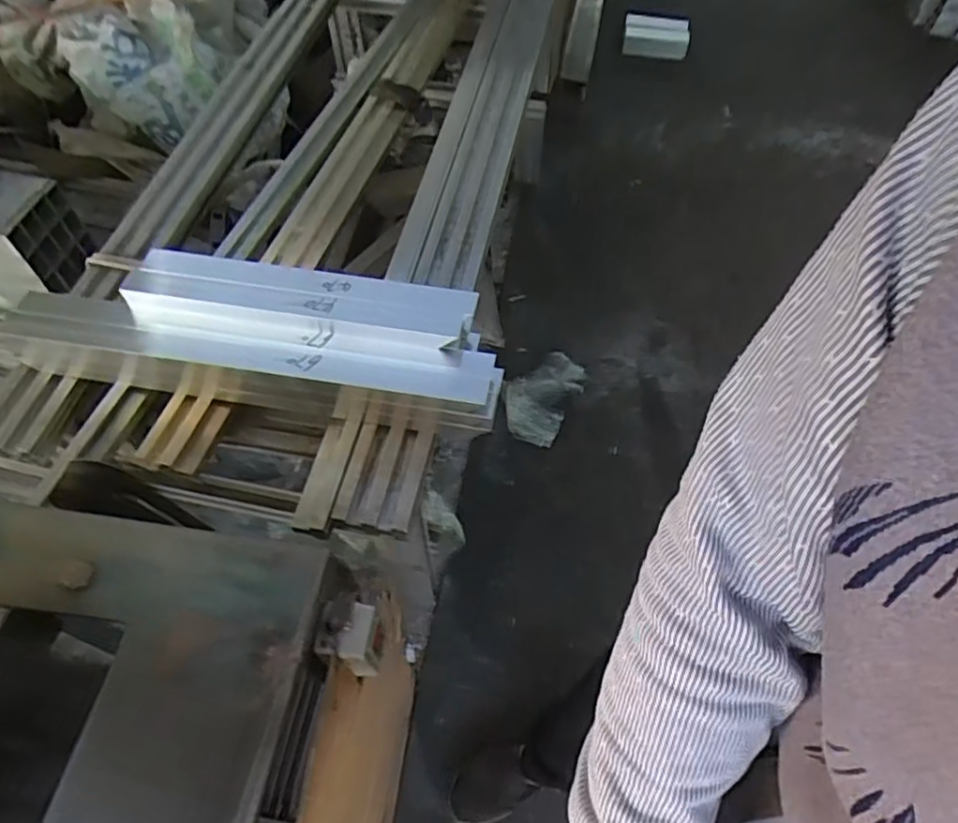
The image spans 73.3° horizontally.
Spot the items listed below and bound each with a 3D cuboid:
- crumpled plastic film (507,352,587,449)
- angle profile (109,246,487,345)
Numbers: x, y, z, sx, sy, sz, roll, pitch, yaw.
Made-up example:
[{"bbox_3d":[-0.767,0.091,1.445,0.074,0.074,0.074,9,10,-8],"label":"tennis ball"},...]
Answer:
[{"bbox_3d":[0.161,-0.044,1.619,0.156,0.021,0.269,26,61,15],"label":"crumpled plastic film"},{"bbox_3d":[-0.238,-0.159,0.864,0.459,0.039,0.071,9,58,5],"label":"angle profile"}]

